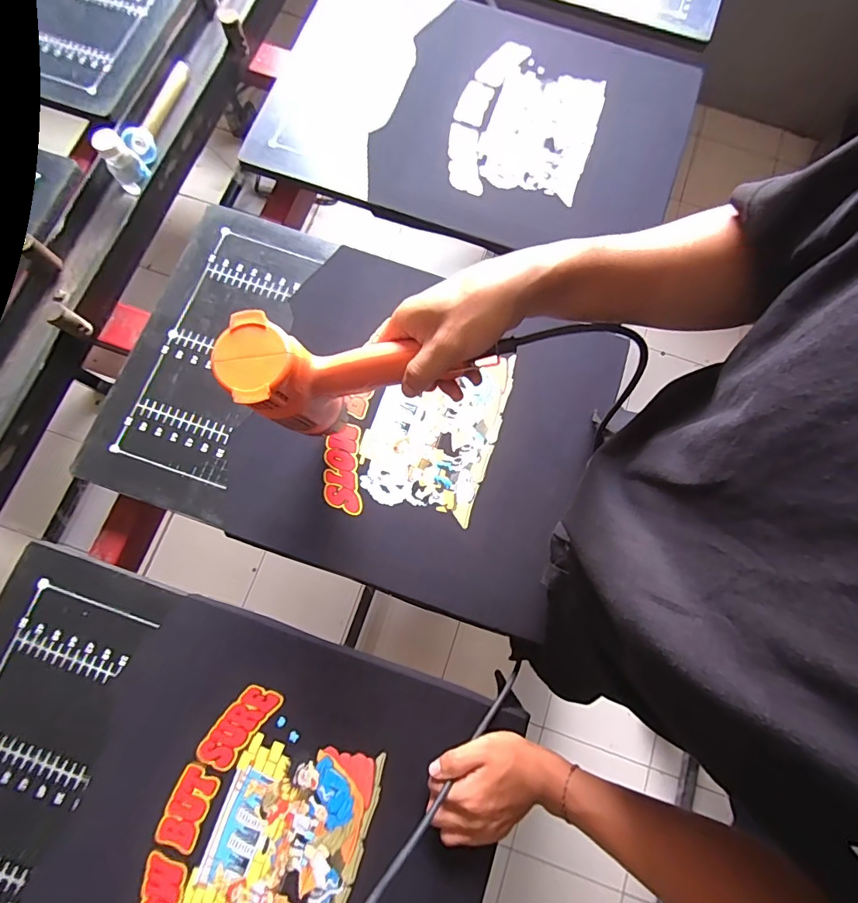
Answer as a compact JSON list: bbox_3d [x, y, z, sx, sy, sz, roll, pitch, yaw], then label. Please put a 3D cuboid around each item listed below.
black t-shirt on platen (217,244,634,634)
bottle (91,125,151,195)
[{"bbox_3d":[-0.004,-0.034,0.558,0.415,0.031,0.401,19,77,4],"label":"black t-shirt on platen"},{"bbox_3d":[-0.391,-0.371,0.574,0.039,0.067,0.031,-40,80,-9],"label":"bottle"}]

